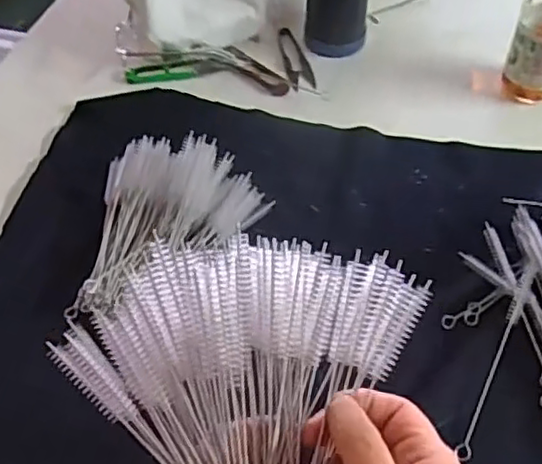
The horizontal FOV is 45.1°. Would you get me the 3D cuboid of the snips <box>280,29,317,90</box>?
[{"bbox_3d":[0.025,-0.191,0.720,0.027,0.007,0.103,-12,54,-8],"label":"snips"}]

